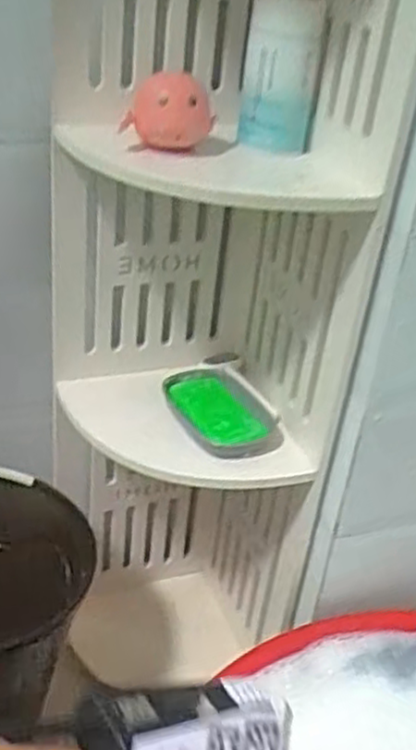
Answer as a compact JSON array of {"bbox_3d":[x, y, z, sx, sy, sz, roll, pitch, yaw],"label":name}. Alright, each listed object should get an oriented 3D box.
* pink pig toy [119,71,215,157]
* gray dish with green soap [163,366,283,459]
[{"bbox_3d":[-0.029,-0.200,0.558,0.068,0.060,0.045,3,33,-6],"label":"pink pig toy"},{"bbox_3d":[0.011,0.034,0.707,0.088,0.025,0.133,-11,36,-25],"label":"gray dish with green soap"}]

